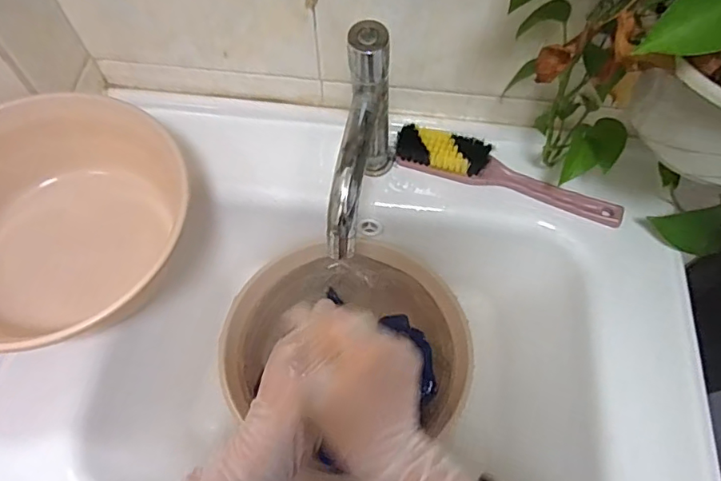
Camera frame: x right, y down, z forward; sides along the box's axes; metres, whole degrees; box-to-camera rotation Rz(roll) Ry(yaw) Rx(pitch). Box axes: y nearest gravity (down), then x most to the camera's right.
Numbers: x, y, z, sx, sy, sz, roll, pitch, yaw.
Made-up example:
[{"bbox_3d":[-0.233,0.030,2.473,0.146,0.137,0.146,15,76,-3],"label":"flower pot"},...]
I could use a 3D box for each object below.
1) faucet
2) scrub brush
[{"bbox_3d":[0.002,-0.058,0.428,0.041,0.186,0.145,7,64,2],"label":"faucet"},{"bbox_3d":[0.144,-0.063,0.513,0.225,0.031,0.034,20,65,8],"label":"scrub brush"}]

